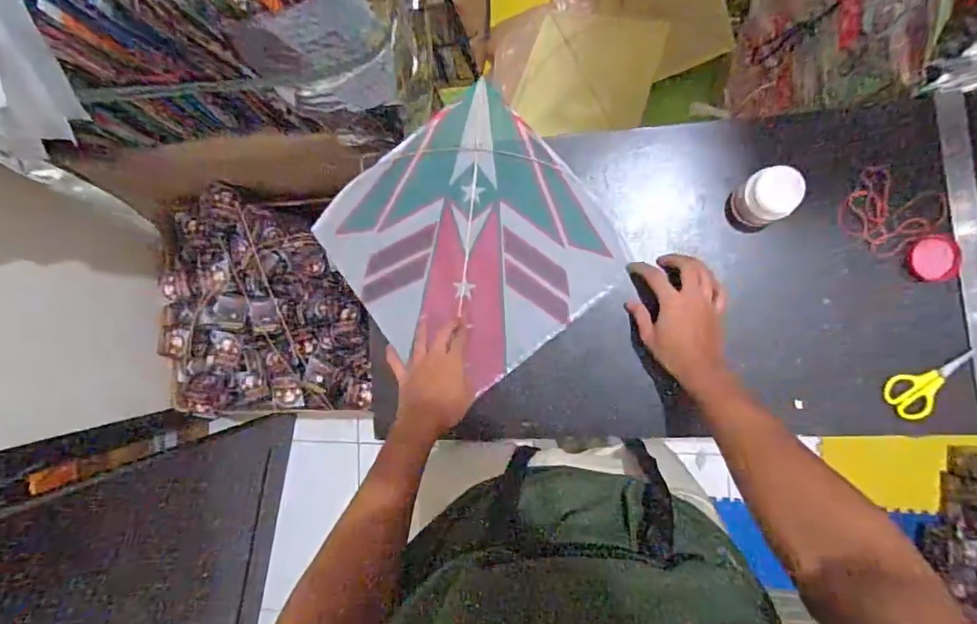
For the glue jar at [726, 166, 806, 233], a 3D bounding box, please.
[{"bbox_3d":[0.323,-0.132,0.623,0.056,0.098,0.058,0,90,9],"label":"glue jar"}]

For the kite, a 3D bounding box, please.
[{"bbox_3d":[-0.027,-0.092,0.709,0.323,0.024,0.329,-38,84,7],"label":"kite"}]

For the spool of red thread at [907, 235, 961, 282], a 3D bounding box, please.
[{"bbox_3d":[0.537,-0.064,0.635,0.051,0.010,0.054,0,90,9],"label":"spool of red thread"}]

